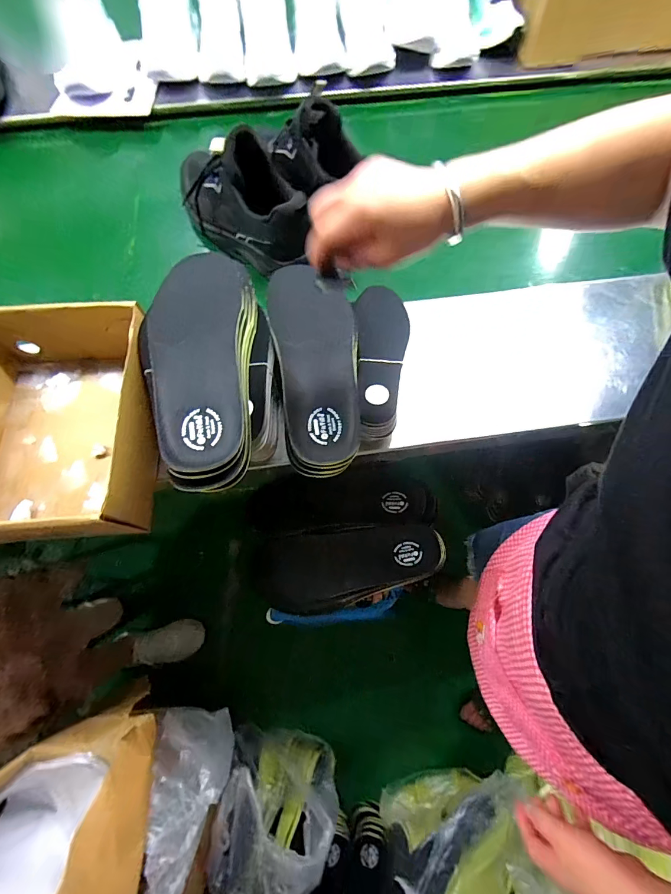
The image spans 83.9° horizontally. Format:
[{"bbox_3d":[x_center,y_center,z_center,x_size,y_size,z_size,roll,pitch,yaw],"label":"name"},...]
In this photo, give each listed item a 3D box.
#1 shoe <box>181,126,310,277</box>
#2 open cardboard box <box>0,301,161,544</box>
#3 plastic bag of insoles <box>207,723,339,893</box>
[{"bbox_3d":[-0.150,-0.386,0.570,0.283,0.145,0.089,36,73,13],"label":"shoe"},{"bbox_3d":[-0.336,-0.029,0.444,0.225,0.100,0.262,-4,69,-2],"label":"open cardboard box"},{"bbox_3d":[-0.127,0.782,0.765,0.231,0.190,0.273,7,70,3],"label":"plastic bag of insoles"}]

